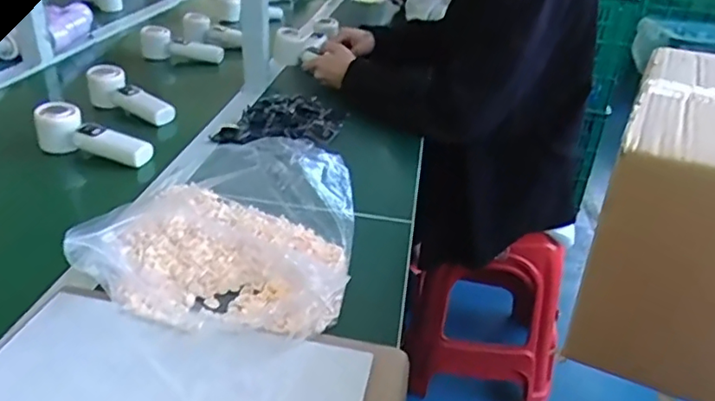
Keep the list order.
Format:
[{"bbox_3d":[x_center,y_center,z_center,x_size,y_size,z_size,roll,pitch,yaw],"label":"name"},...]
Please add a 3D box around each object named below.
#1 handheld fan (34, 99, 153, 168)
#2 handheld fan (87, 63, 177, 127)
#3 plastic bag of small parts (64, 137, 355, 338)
[{"bbox_3d":[-0.368,-0.090,0.807,0.161,0.054,0.055,14,32,15],"label":"handheld fan"},{"bbox_3d":[-0.377,-0.175,0.954,0.164,0.055,0.061,22,35,27],"label":"handheld fan"},{"bbox_3d":[-0.129,0.024,0.611,0.244,0.075,0.263,5,31,1],"label":"plastic bag of small parts"}]

